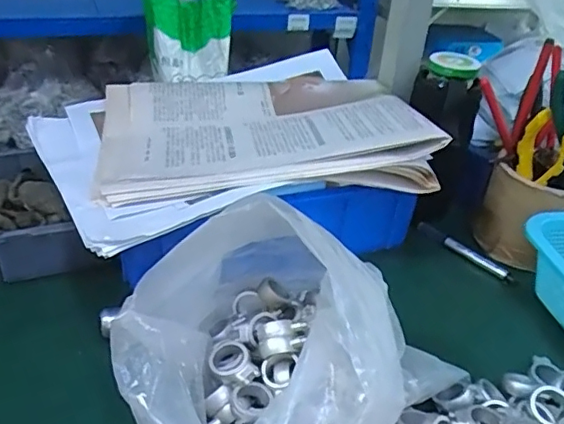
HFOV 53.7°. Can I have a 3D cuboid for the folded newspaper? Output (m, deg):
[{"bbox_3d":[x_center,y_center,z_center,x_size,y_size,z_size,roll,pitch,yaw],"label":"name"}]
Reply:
[{"bbox_3d":[-0.024,-0.084,0.512,0.271,0.046,0.201,-4,33,-12],"label":"folded newspaper"}]

